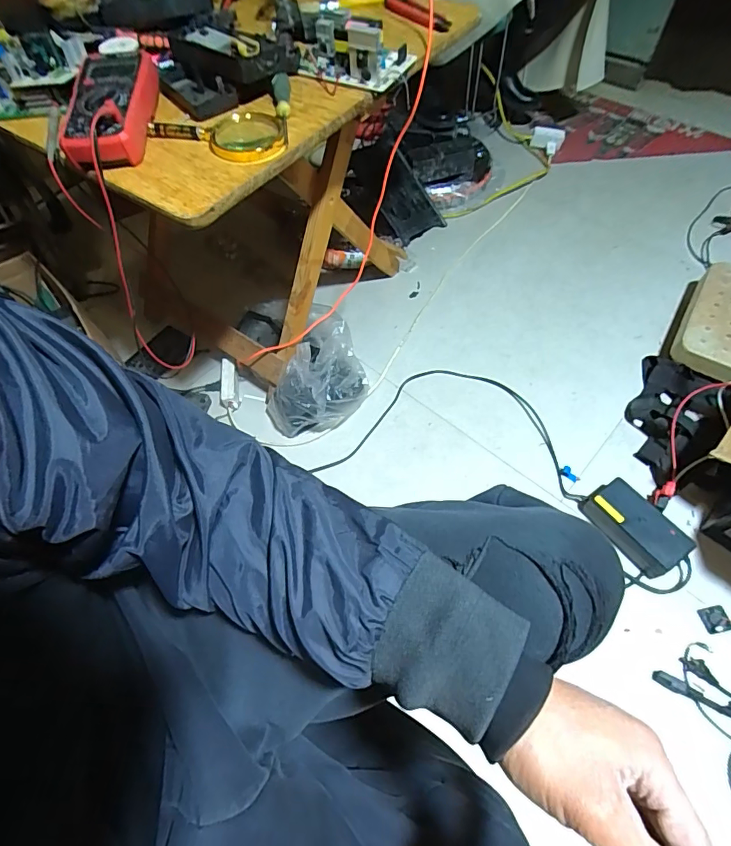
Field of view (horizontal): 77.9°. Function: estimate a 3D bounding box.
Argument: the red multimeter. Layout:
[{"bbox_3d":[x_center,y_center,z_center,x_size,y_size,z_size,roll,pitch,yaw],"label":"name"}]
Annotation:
[{"bbox_3d":[-0.325,-0.396,0.567,0.098,0.052,0.189,-6,60,0],"label":"red multimeter"}]

